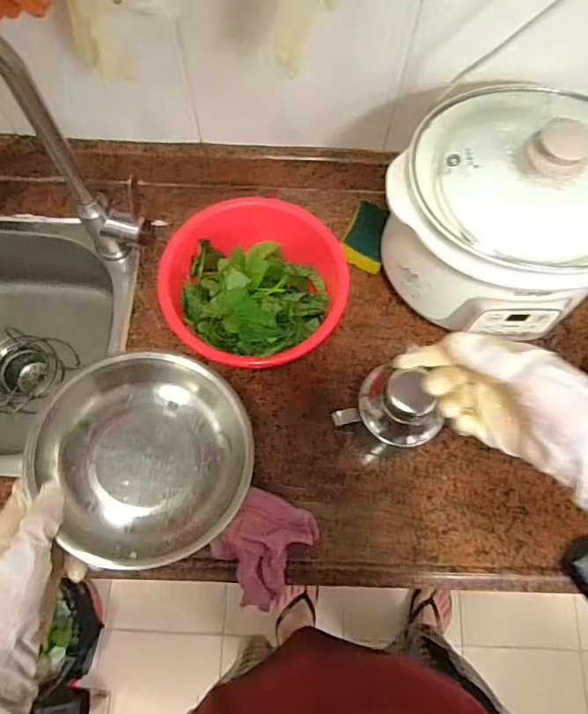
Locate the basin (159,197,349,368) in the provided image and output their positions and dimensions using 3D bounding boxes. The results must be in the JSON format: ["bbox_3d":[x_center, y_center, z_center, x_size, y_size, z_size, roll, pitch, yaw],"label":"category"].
[{"bbox_3d":[-0.048,-0.079,0.615,0.214,0.107,0.182,-3,71,-3],"label":"basin"}]

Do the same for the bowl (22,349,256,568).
[{"bbox_3d":[-0.129,0.087,0.445,0.175,0.063,0.178,1,71,-2],"label":"bowl"}]

